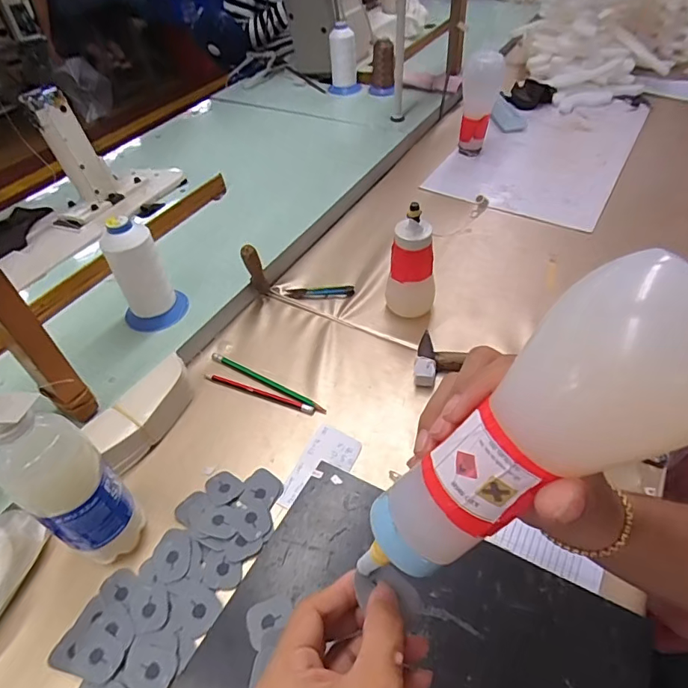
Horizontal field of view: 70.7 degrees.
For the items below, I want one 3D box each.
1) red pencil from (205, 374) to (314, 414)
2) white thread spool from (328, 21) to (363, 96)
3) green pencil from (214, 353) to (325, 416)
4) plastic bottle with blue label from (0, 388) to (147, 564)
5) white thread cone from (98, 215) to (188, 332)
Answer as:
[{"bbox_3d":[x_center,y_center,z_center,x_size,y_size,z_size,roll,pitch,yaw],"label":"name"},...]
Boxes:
[{"bbox_3d":[-0.101,0.055,0.571,0.142,0.004,0.010,18,51,16],"label":"red pencil"},{"bbox_3d":[0.001,-0.643,1.104,0.072,0.133,0.072,-1,47,1],"label":"white thread spool"},{"bbox_3d":[-0.094,0.044,0.584,0.169,0.004,0.010,24,53,21],"label":"green pencil"},{"bbox_3d":[-0.221,0.112,0.389,0.058,0.198,0.063,27,54,23],"label":"plastic bottle with blue label"},{"bbox_3d":[-0.248,-0.086,0.598,0.072,0.146,0.066,-24,52,-20],"label":"white thread cone"}]

